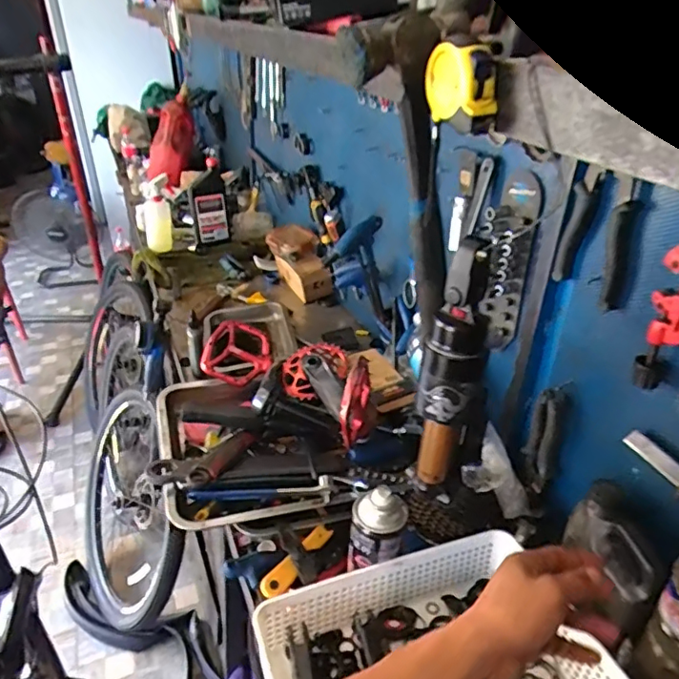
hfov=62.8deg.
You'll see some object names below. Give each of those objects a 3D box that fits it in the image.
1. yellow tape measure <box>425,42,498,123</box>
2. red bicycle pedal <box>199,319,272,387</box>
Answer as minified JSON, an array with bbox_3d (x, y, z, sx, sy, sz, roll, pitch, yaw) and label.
[{"bbox_3d":[0.093,-0.195,0.423,0.032,0.051,0.060,-7,33,-13],"label":"yellow tape measure"},{"bbox_3d":[-0.171,0.023,0.950,0.118,0.039,0.111,19,59,1],"label":"red bicycle pedal"}]

